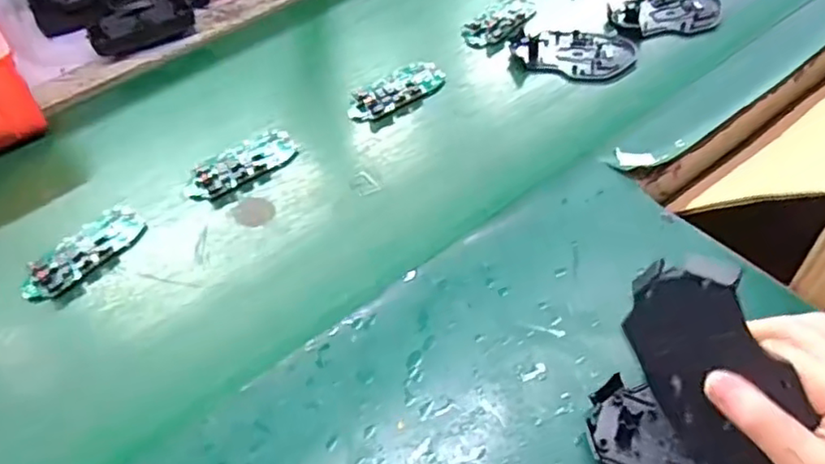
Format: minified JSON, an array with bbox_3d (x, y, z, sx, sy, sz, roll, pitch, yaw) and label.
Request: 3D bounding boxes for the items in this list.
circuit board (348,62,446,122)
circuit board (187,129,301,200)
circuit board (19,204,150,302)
[{"bbox_3d":[-0.016,-0.134,0.595,0.098,0.010,0.048,-32,53,-19],"label":"circuit board"},{"bbox_3d":[-0.148,-0.059,0.546,0.098,0.012,0.039,-34,54,-21],"label":"circuit board"},{"bbox_3d":[-0.257,0.015,0.494,0.043,0.012,0.097,25,57,25],"label":"circuit board"}]

